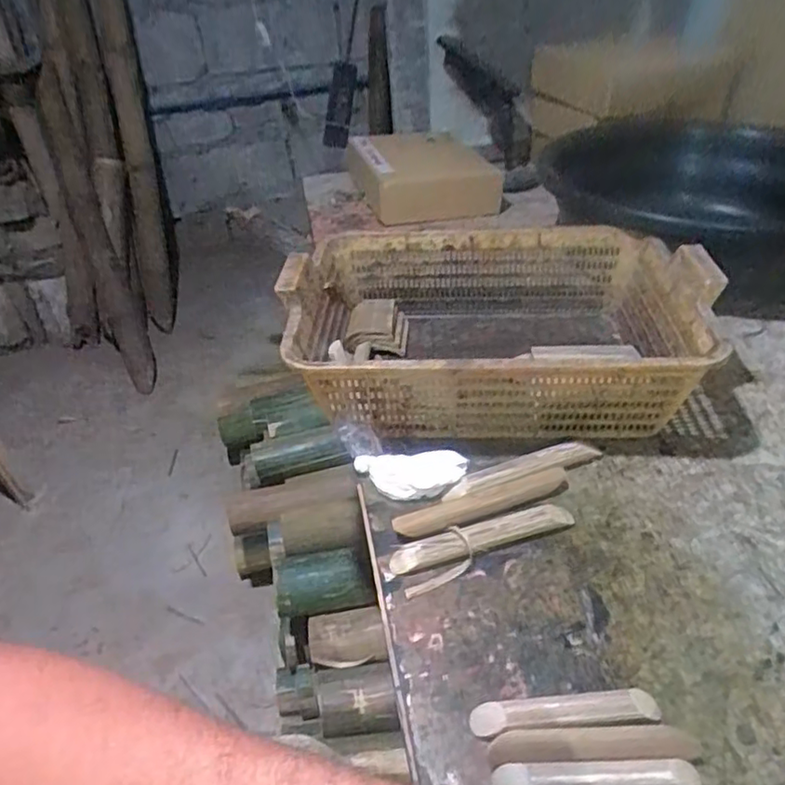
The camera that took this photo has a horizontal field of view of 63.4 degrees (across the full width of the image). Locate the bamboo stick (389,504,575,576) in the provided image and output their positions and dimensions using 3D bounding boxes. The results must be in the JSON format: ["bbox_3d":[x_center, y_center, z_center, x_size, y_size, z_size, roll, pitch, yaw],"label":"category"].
[{"bbox_3d":[0.071,0.114,0.505,0.150,0.012,0.024,-13,37,-11],"label":"bamboo stick"}]

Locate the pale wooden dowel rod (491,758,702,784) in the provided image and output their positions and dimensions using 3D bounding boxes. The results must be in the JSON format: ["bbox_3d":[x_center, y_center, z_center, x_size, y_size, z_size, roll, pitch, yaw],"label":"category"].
[{"bbox_3d":[0.118,0.226,0.369,0.115,0.014,0.018,-3,36,2],"label":"pale wooden dowel rod"}]

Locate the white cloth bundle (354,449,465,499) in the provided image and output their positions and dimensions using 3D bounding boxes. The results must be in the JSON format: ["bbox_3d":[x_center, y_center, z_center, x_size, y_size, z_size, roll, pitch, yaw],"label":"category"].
[{"bbox_3d":[0.016,0.073,0.561,0.096,0.015,0.048,0,36,1],"label":"white cloth bundle"}]

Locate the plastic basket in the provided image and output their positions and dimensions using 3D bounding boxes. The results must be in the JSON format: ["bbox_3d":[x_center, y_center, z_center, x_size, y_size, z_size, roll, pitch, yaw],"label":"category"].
[{"bbox_3d":[0.110,-0.074,0.665,0.397,0.130,0.287,-2,36,-1],"label":"plastic basket"}]

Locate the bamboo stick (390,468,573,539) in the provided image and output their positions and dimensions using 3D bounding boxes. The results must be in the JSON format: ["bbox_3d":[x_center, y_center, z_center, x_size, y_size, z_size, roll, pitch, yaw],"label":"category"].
[{"bbox_3d":[0.079,0.093,0.538,0.157,0.008,0.026,-14,37,-12],"label":"bamboo stick"}]

